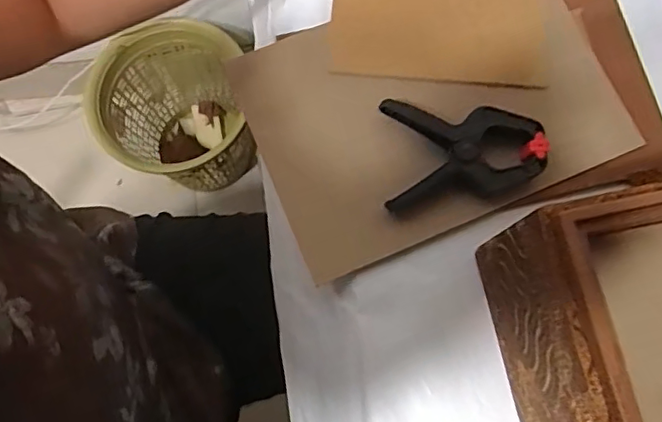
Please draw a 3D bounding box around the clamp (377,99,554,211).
[{"bbox_3d":[0.087,-0.036,0.374,0.103,0.021,0.070,1,78,0],"label":"clamp"}]

